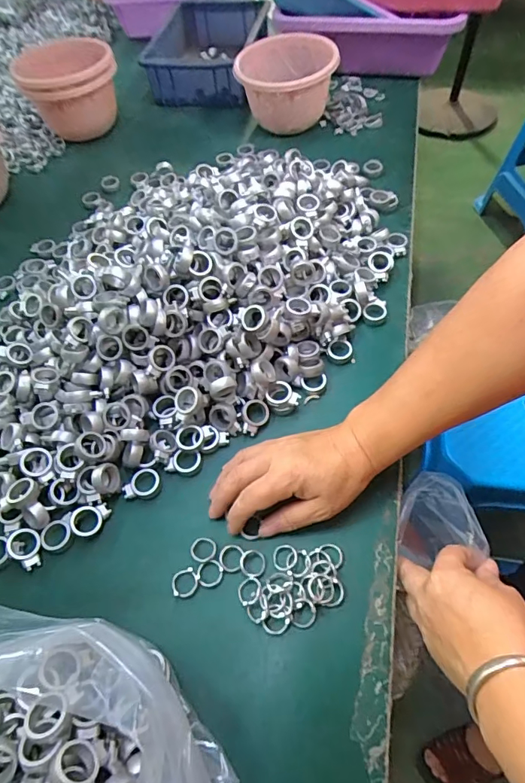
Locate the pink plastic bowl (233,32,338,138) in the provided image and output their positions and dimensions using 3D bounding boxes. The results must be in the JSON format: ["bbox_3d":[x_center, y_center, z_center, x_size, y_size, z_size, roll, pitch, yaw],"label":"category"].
[{"bbox_3d":[0.036,-0.456,0.682,0.140,0.089,0.144,-2,58,4],"label":"pink plastic bowl"}]

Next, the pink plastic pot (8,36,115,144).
[{"bbox_3d":[-0.305,-0.476,0.750,0.150,0.121,0.124,-19,58,-7],"label":"pink plastic pot"}]

